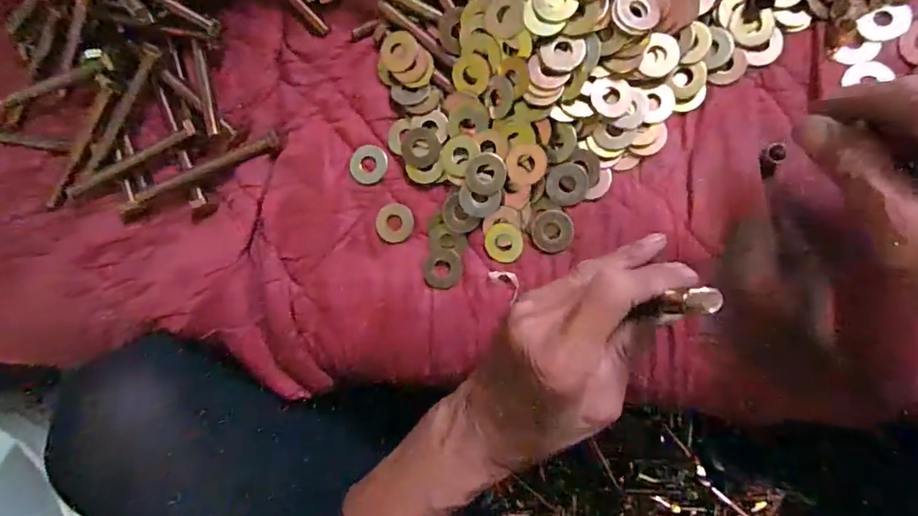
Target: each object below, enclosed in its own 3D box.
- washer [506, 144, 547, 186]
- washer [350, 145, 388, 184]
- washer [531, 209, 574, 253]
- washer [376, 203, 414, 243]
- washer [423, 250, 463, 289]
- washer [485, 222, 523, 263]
[{"bbox_3d":[0.040,-0.055,0.296,0.023,0.004,0.022,-3,90,10],"label":"washer"},{"bbox_3d":[-0.058,-0.060,0.321,0.024,0.004,0.024,0,91,10],"label":"washer"},{"bbox_3d":[0.056,-0.016,0.303,0.024,0.004,0.025,-2,90,10],"label":"washer"},{"bbox_3d":[-0.041,-0.022,0.318,0.024,0.004,0.024,0,91,10],"label":"washer"},{"bbox_3d":[-0.010,0.007,0.313,0.024,0.004,0.023,-2,91,10],"label":"washer"},{"bbox_3d":[0.028,-0.009,0.308,0.022,0.005,0.024,-2,90,10],"label":"washer"}]

